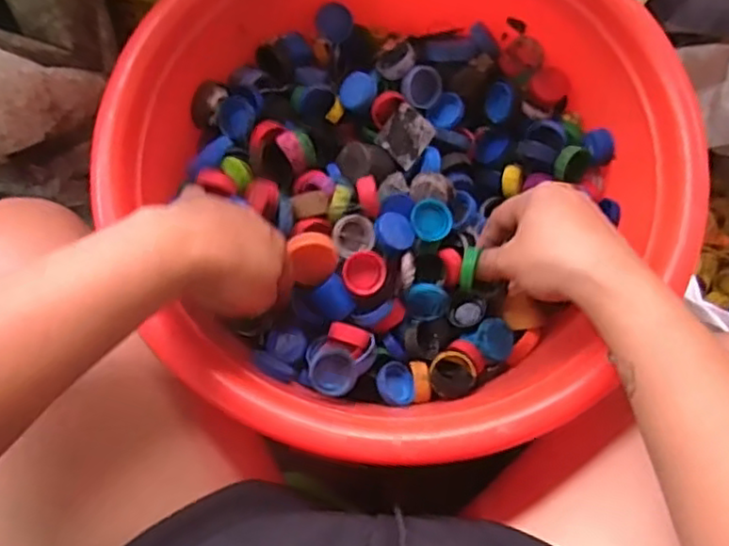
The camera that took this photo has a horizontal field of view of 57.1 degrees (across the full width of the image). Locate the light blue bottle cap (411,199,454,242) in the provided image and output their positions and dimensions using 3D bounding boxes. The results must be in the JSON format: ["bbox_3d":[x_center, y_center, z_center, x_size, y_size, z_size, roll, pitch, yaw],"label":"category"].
[{"bbox_3d":[0.051,-0.040,0.507,0.031,0.007,0.033,0,78,-1],"label":"light blue bottle cap"}]

